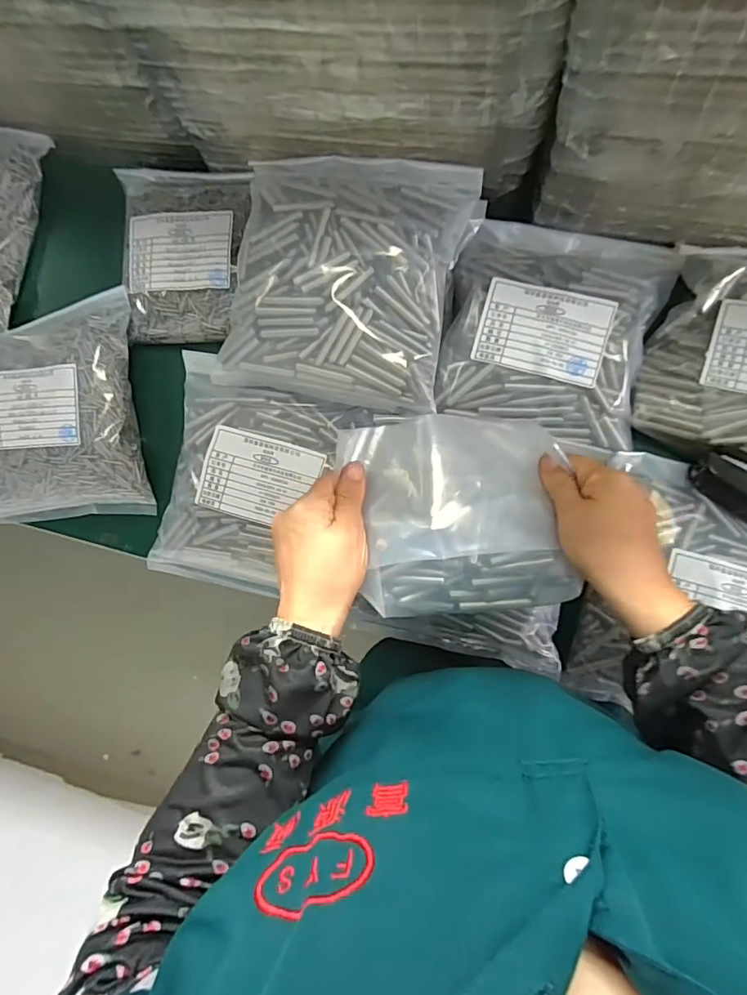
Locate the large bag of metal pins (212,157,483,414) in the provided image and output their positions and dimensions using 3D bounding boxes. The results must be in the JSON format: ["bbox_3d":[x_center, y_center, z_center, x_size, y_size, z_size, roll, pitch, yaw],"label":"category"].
[{"bbox_3d":[-0.024,-0.177,0.411,0.177,0.038,0.186,11,88,6],"label":"large bag of metal pins"}]

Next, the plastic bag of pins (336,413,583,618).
[{"bbox_3d":[0.051,0.010,0.341,0.142,0.037,0.129,-5,87,5],"label":"plastic bag of pins"}]

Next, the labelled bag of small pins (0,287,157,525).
[{"bbox_3d":[-0.299,-0.076,0.455,0.172,0.029,0.191,-7,86,5],"label":"labelled bag of small pins"}]

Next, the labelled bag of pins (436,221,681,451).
[{"bbox_3d":[0.144,-0.140,0.419,0.164,0.040,0.172,13,88,6],"label":"labelled bag of pins"}]

